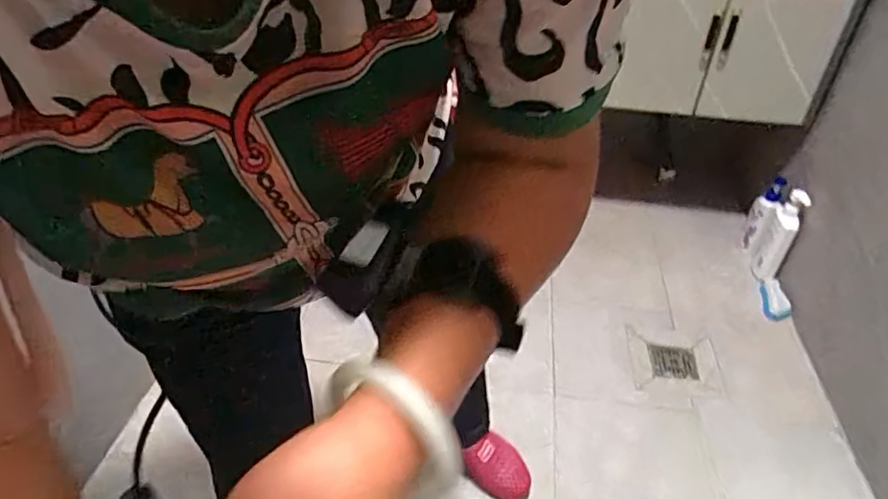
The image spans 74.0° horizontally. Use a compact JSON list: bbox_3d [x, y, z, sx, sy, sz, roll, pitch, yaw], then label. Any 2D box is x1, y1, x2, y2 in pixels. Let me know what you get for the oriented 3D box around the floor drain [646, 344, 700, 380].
[{"bbox_3d":[0.573,0.281,1.484,0.107,0.020,0.115,3,39,5],"label":"floor drain"}]

